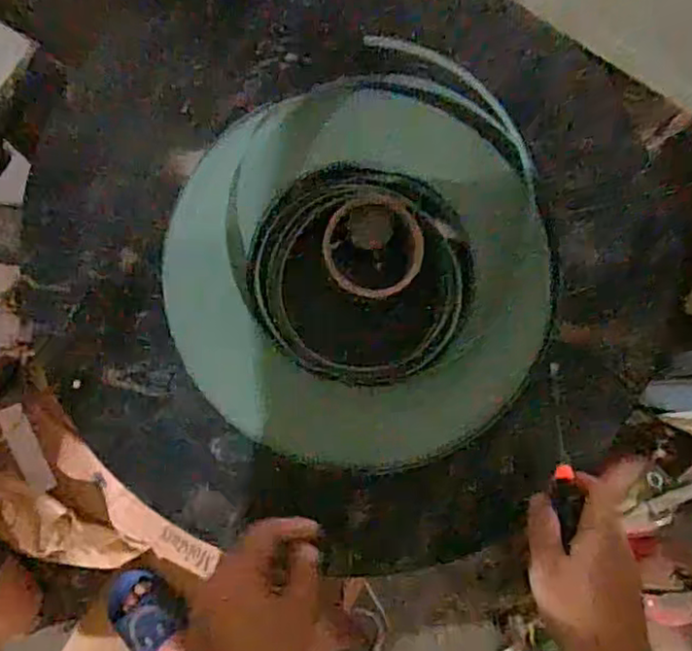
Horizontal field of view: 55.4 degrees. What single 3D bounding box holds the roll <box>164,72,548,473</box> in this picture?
[{"bbox_3d":[0.016,-0.046,0.577,0.327,0.020,0.333,0,85,-4],"label":"roll"}]

